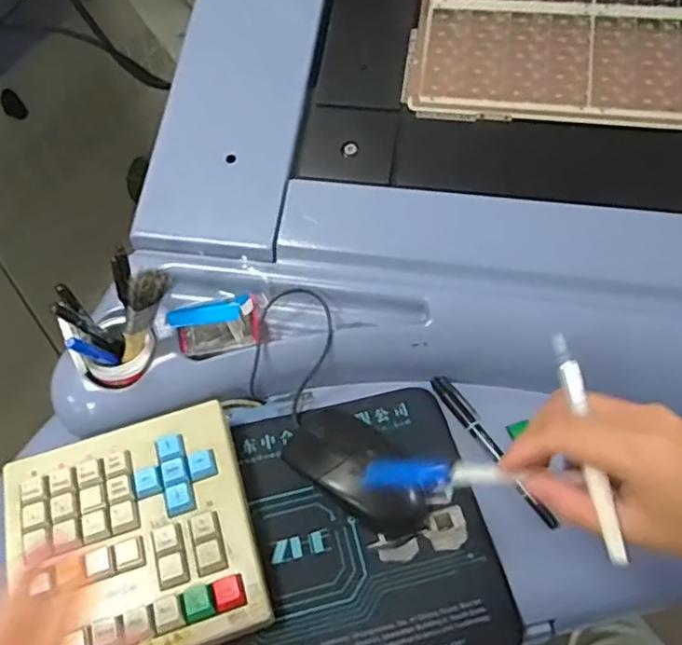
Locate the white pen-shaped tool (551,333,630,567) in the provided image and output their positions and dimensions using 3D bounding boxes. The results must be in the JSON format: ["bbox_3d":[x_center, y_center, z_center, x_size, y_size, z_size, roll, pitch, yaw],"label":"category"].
[{"bbox_3d":[0.126,0.062,0.311,0.010,0.006,0.116,-9,77,-6],"label":"white pen-shaped tool"}]

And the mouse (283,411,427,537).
[{"bbox_3d":[0.010,0.105,0.444,0.115,0.030,0.057,30,57,24],"label":"mouse"}]

